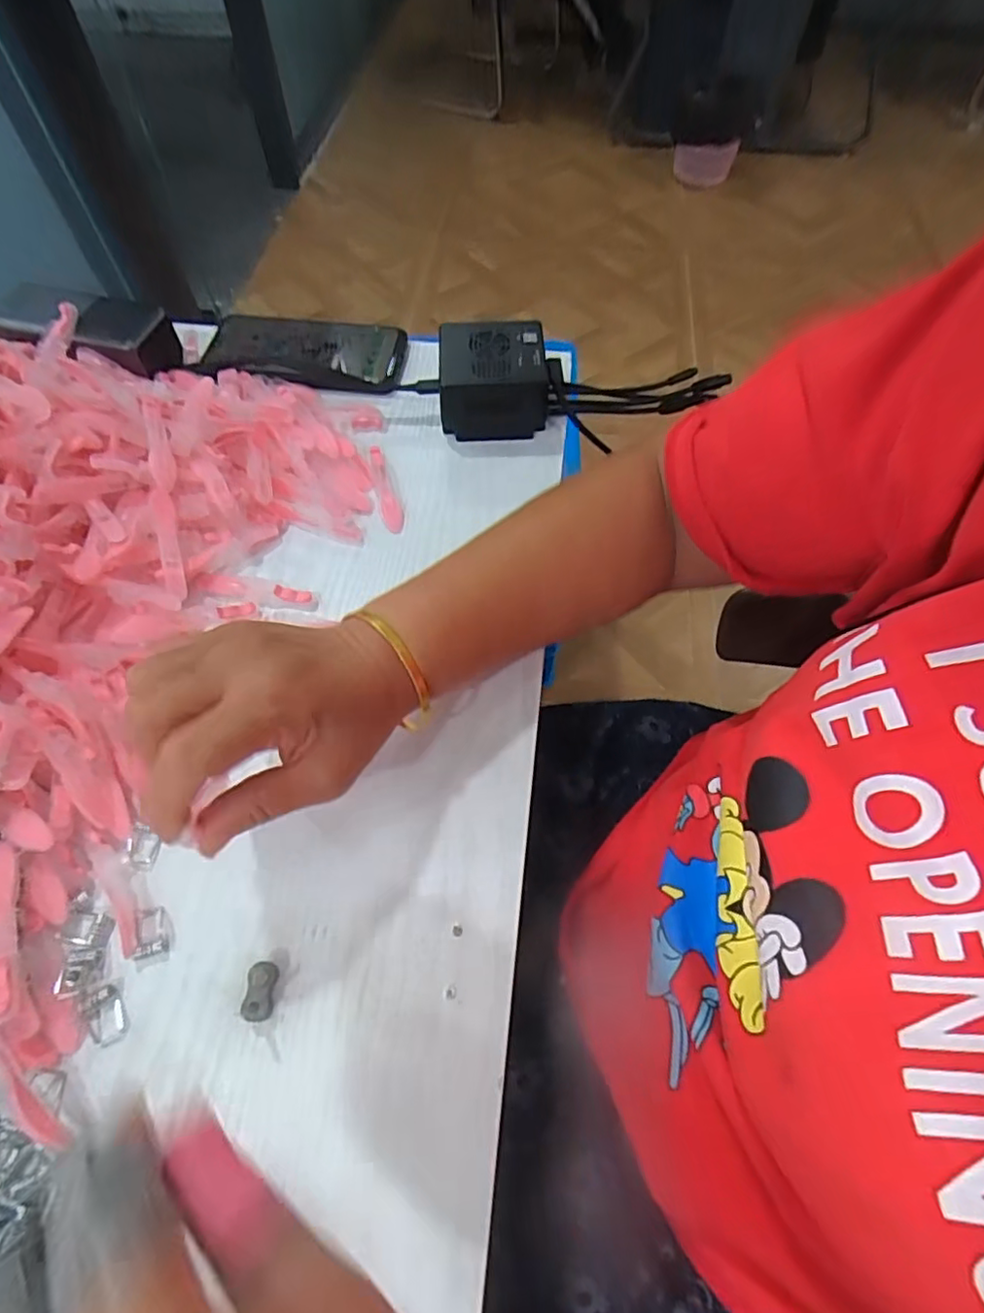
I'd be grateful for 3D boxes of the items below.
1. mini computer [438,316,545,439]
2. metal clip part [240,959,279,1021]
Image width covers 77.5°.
[{"bbox_3d":[0.000,-0.206,0.459,0.075,0.054,0.068,-2,60,-2],"label":"mini computer"},{"bbox_3d":[-0.105,0.152,0.280,0.011,0.013,0.023,4,60,1],"label":"metal clip part"}]

